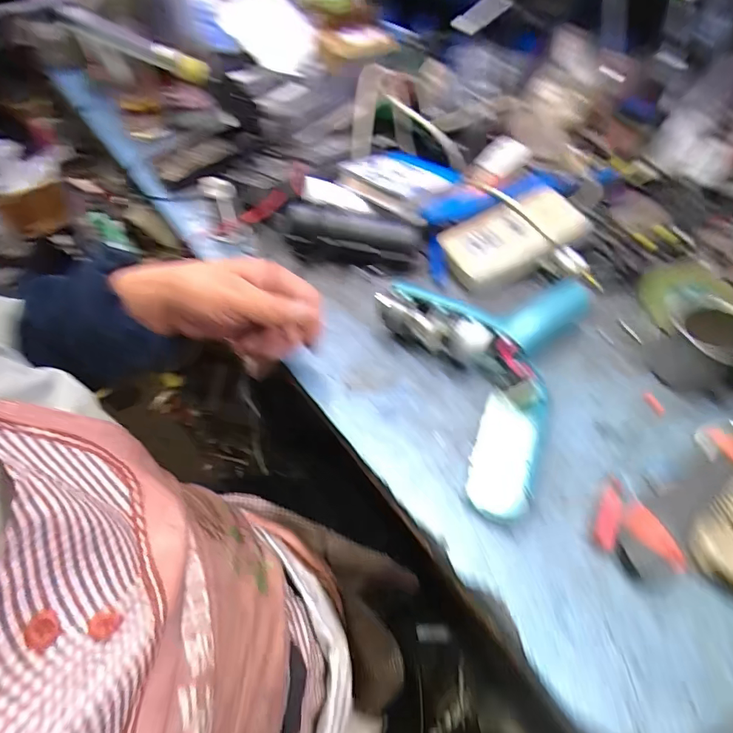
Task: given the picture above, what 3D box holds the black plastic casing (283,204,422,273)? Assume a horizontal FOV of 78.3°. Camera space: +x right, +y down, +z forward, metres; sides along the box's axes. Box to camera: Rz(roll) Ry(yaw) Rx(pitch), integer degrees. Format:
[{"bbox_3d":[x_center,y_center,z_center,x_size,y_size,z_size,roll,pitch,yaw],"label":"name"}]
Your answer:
[{"bbox_3d":[-0.019,-0.148,0.530,0.162,0.051,0.053,12,52,9],"label":"black plastic casing"}]

